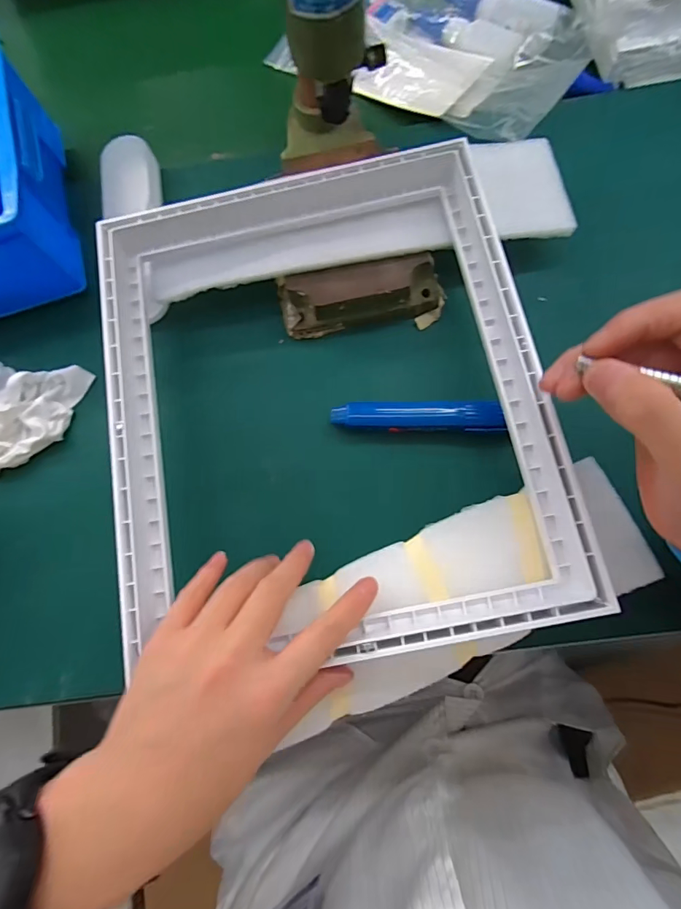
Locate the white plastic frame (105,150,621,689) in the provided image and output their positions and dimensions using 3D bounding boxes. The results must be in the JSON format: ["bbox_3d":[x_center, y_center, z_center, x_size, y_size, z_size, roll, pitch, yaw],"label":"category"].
[{"bbox_3d":[-0.004,-0.044,0.288,0.290,0.028,0.328,-11,77,2],"label":"white plastic frame"}]

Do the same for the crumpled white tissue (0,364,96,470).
[{"bbox_3d":[-0.256,-0.029,0.352,0.087,0.042,0.100,13,78,7],"label":"crumpled white tissue"}]

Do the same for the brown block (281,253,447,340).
[{"bbox_3d":[0.016,-0.124,0.349,0.130,0.041,0.046,-6,77,3],"label":"brown block"}]

